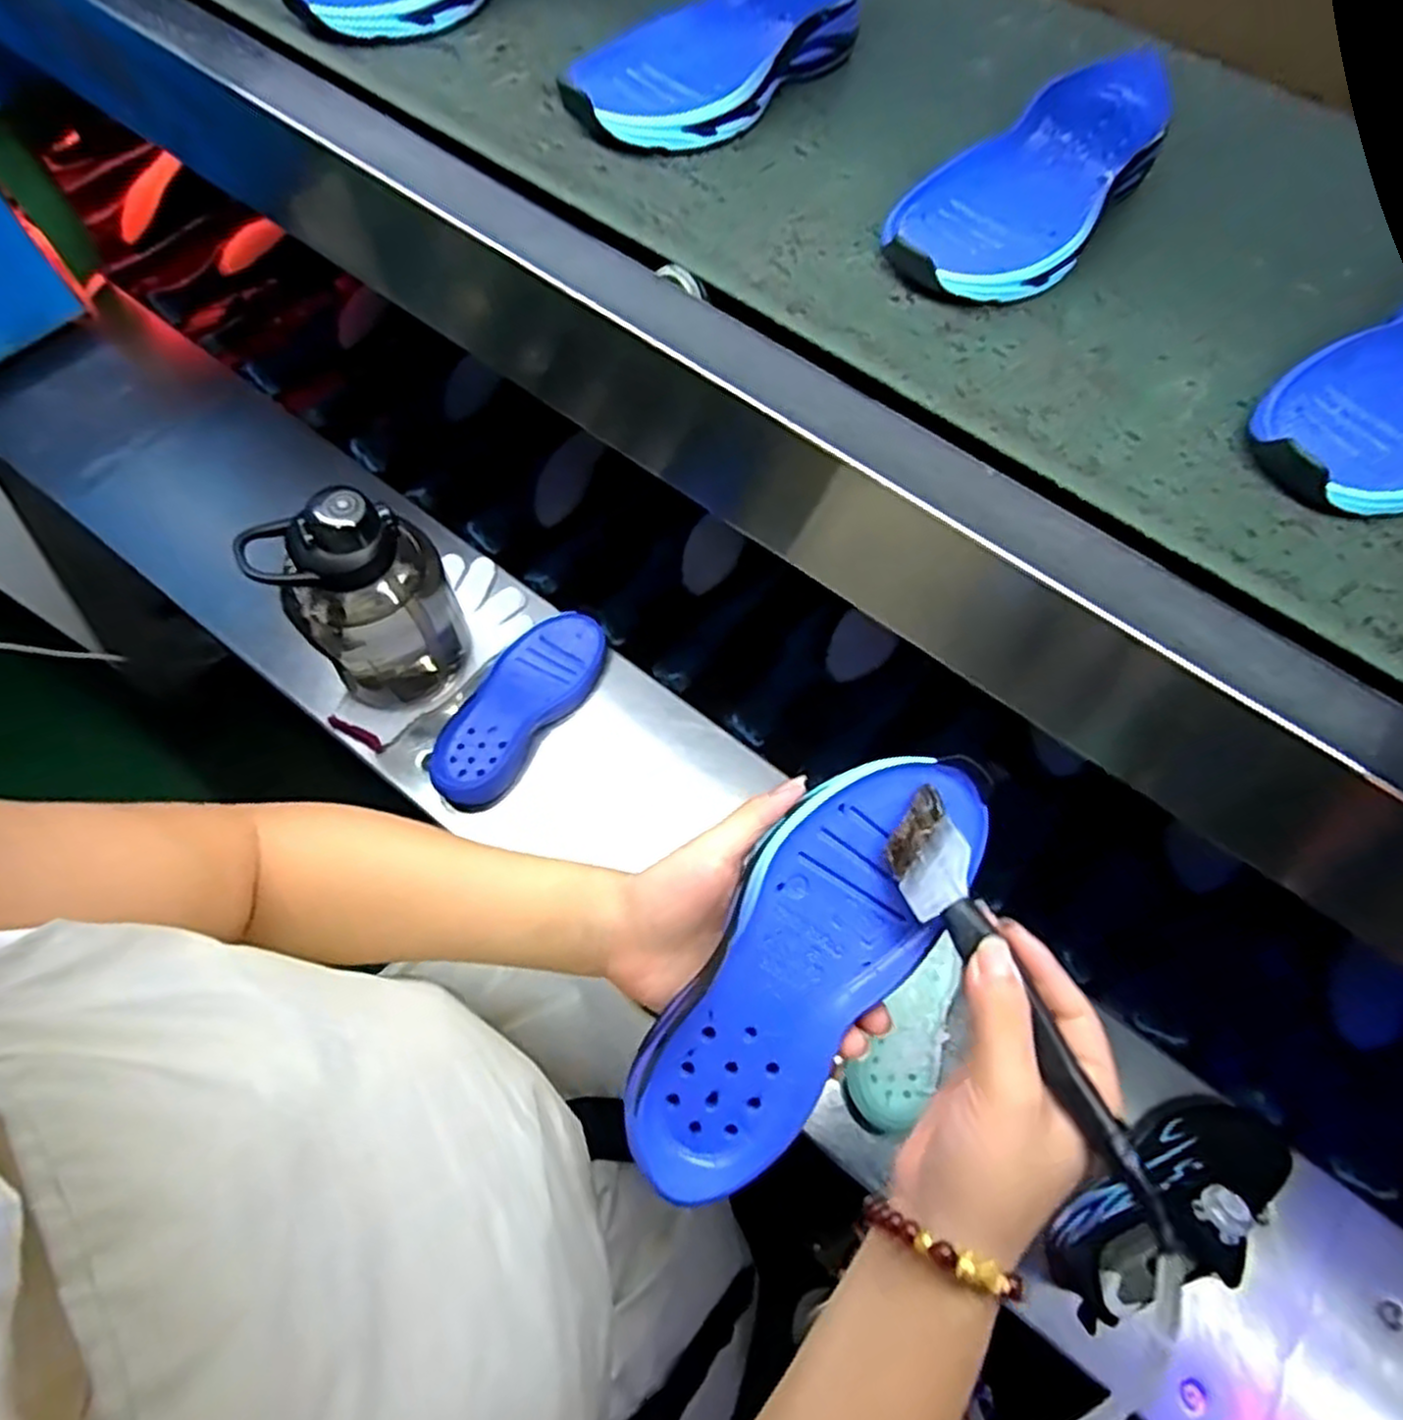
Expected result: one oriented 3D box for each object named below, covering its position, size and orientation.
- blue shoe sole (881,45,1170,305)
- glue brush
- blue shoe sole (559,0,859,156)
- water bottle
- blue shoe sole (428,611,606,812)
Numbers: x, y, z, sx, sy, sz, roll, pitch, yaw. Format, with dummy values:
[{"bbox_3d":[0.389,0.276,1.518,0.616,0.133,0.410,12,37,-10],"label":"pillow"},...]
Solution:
[{"bbox_3d":[0.193,-0.294,0.427,0.222,0.027,0.085,-41,70,-16],"label":"blue shoe sole"},{"bbox_3d":[0.117,0.110,0.300,0.034,0.009,0.173,-34,55,16],"label":"glue brush"},{"bbox_3d":[0.018,-0.400,0.464,0.225,0.030,0.089,-37,69,-14],"label":"blue shoe sole"},{"bbox_3d":[-0.276,-0.087,0.650,0.121,0.216,0.090,-30,72,-14],"label":"water bottle"},{"bbox_3d":[-0.175,-0.004,0.736,0.085,0.032,0.216,31,70,15],"label":"blue shoe sole"}]

